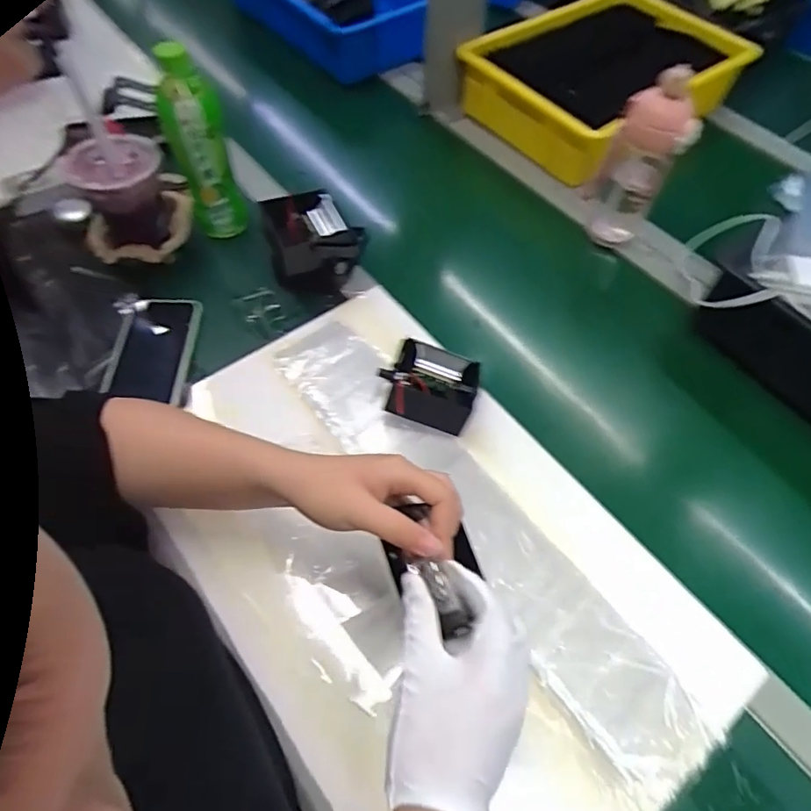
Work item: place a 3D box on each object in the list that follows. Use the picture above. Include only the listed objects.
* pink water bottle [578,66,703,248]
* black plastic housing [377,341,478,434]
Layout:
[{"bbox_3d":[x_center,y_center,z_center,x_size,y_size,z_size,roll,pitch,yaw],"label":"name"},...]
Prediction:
[{"bbox_3d":[0.285,-0.305,0.660,0.093,0.198,0.101,25,60,13],"label":"pink water bottle"},{"bbox_3d":[0.026,-0.026,0.546,0.093,0.042,0.087,15,59,7],"label":"black plastic housing"}]

